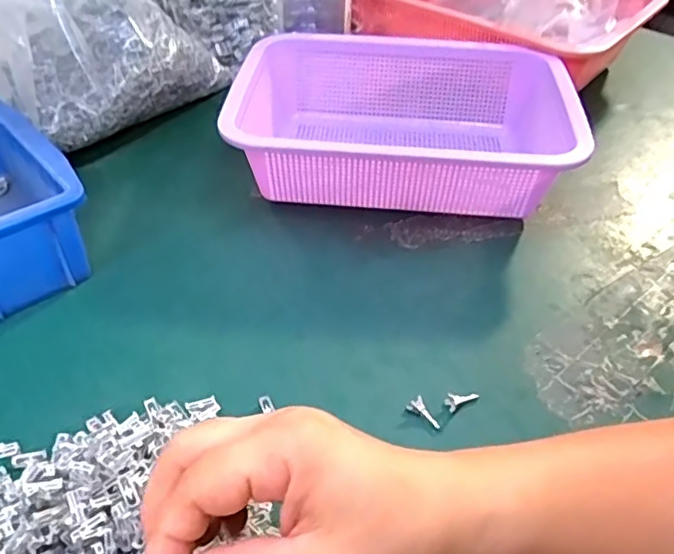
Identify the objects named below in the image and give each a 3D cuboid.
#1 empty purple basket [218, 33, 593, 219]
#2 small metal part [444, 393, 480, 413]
[{"bbox_3d":[0.052,-0.123,0.511,0.262,0.084,0.179,7,43,3],"label":"empty purple basket"},{"bbox_3d":[0.072,0.069,0.355,0.022,0.005,0.009,-22,49,-25],"label":"small metal part"}]

